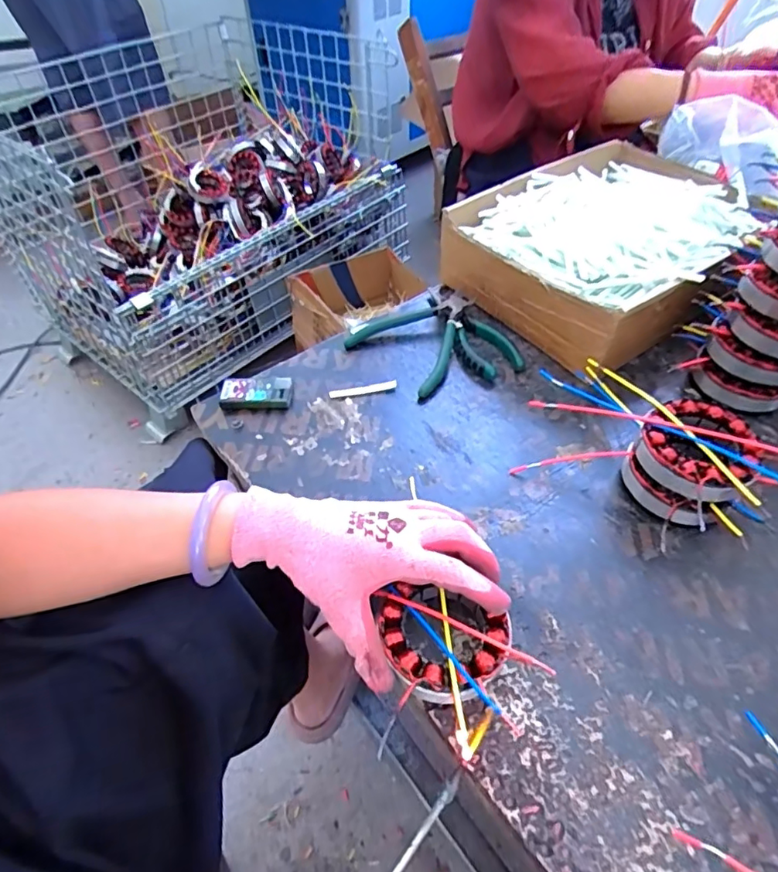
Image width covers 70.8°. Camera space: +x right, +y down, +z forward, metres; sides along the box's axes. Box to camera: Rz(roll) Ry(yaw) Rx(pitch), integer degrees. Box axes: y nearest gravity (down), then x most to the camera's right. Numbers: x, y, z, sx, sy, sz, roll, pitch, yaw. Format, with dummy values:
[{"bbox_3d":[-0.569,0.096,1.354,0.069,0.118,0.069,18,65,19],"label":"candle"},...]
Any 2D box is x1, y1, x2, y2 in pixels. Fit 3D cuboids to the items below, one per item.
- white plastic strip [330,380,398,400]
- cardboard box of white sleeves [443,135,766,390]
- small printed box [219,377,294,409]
[{"bbox_3d":[-0.026,-0.047,0.549,0.068,0.004,0.009,-11,49,-9],"label":"white plastic strip"},{"bbox_3d":[0.250,-0.220,0.627,0.331,0.091,0.244,-32,55,-25],"label":"cardboard box of white sleeves"},{"bbox_3d":[-0.131,-0.044,0.546,0.069,0.015,0.037,0,48,1],"label":"small printed box"}]

